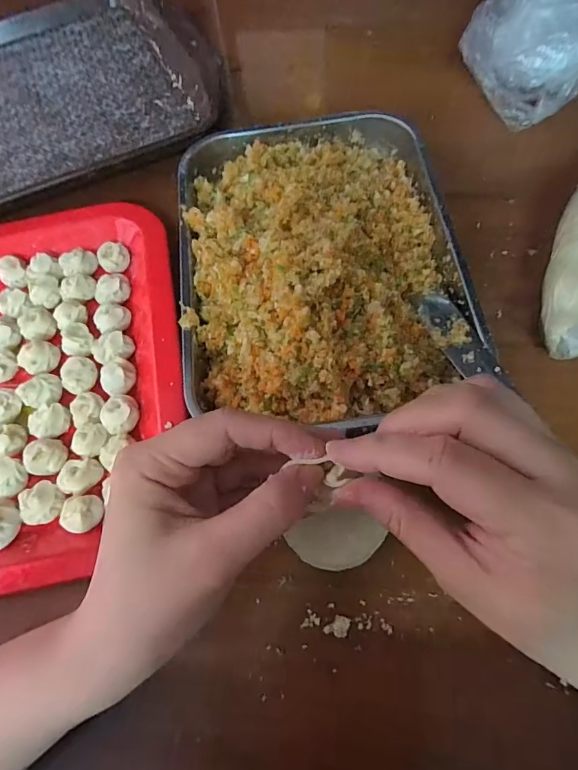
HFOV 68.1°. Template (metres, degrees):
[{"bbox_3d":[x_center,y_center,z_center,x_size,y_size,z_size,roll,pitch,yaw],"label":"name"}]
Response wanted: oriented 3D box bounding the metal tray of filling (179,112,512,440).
[{"bbox_3d":[0.018,-0.096,0.297,0.185,0.056,0.262,-7,67,1],"label":"metal tray of filling"}]

